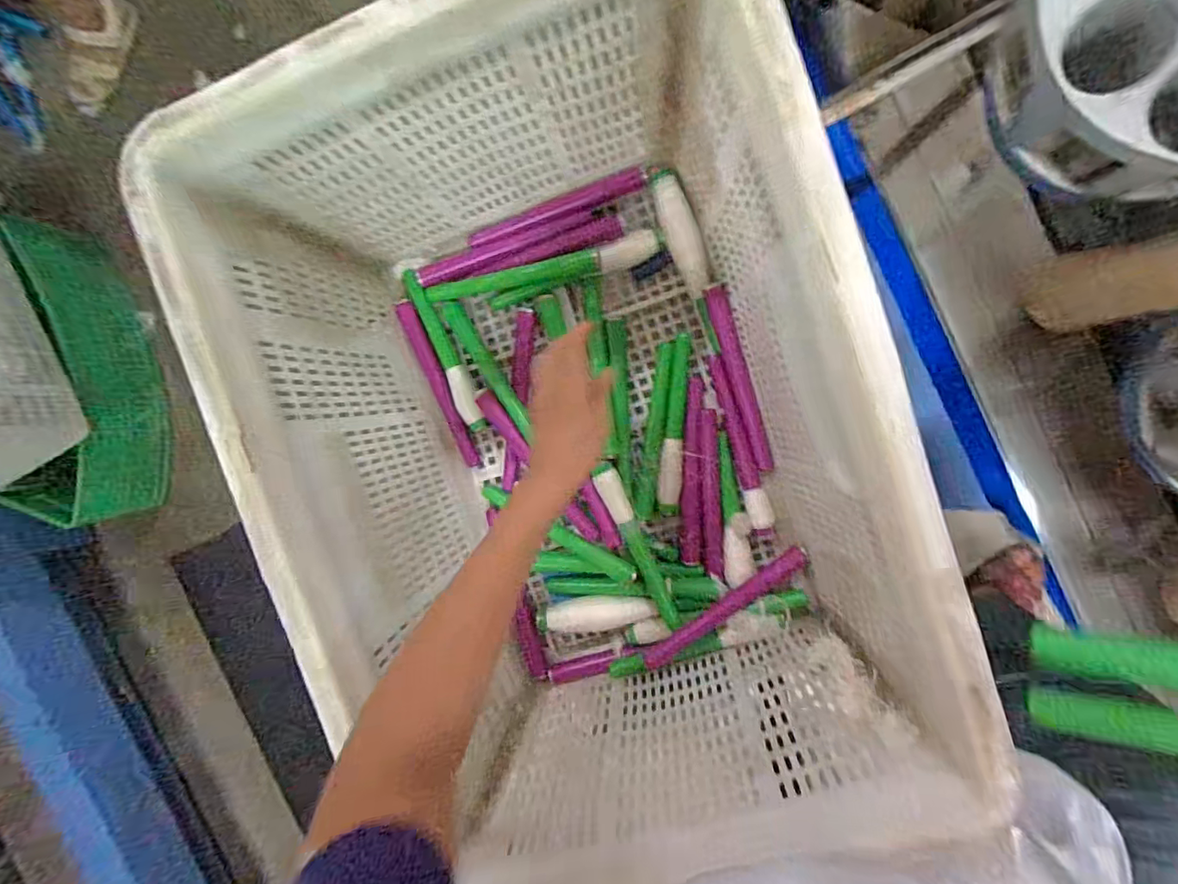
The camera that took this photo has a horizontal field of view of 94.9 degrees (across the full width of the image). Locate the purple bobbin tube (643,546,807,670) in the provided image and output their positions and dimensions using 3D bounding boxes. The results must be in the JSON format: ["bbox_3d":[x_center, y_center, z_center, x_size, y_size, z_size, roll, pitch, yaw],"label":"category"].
[{"bbox_3d":[0.145,0.176,0.573,0.199,0.024,0.021,-32,90,-8],"label":"purple bobbin tube"}]

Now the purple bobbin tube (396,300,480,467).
[{"bbox_3d":[-0.170,-0.065,0.614,0.022,0.022,0.196,-24,92,9],"label":"purple bobbin tube"}]

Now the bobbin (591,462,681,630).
[{"bbox_3d":[0.054,0.112,0.594,0.024,0.029,0.190,-26,92,9],"label":"bobbin"}]

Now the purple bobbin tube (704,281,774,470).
[{"bbox_3d":[0.163,-0.066,0.578,0.020,0.022,0.199,-18,93,9],"label":"purple bobbin tube"}]

